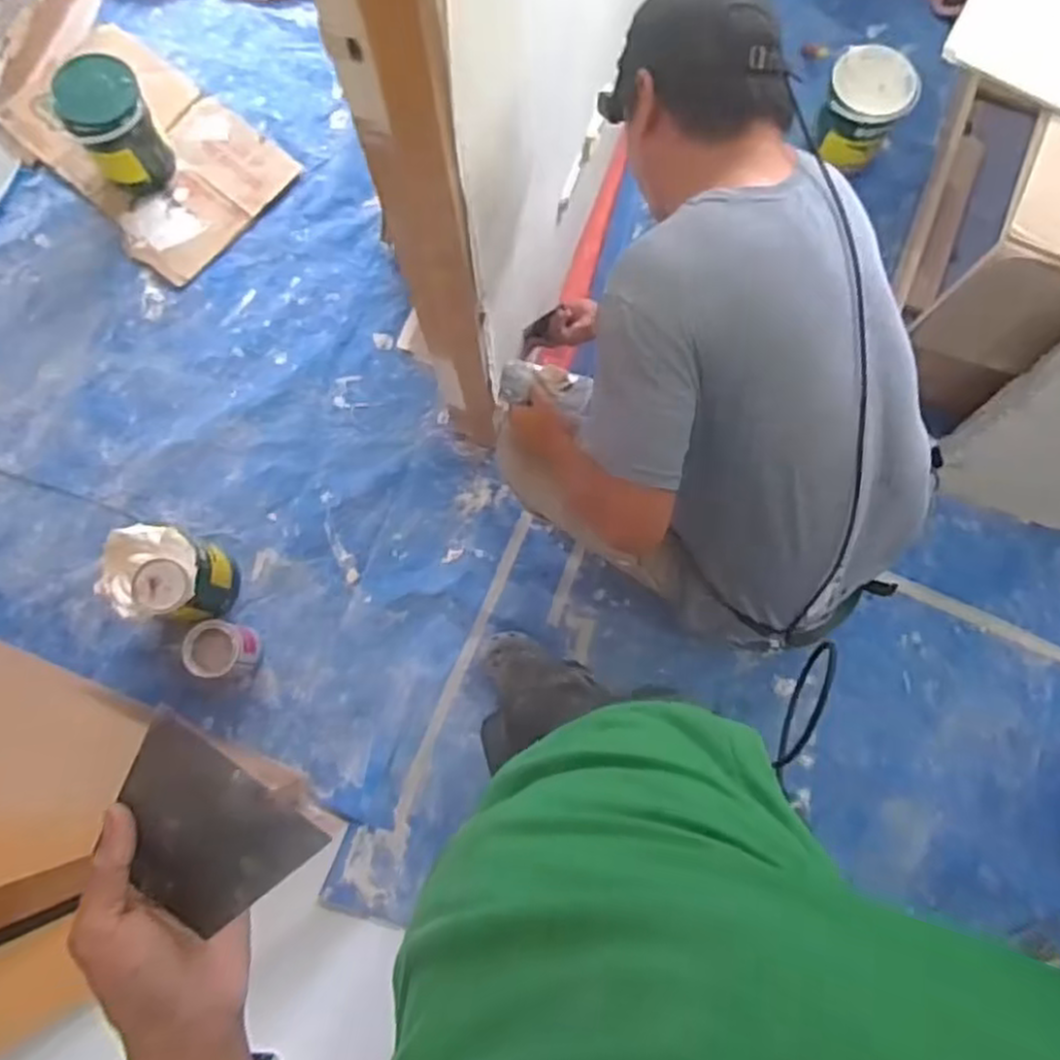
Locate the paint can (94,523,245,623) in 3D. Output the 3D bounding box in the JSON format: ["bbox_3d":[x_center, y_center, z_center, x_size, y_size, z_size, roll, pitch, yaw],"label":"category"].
[{"bbox_3d":[-0.701,0.095,1.472,0.187,0.247,0.173,8,78,2],"label":"paint can"}]

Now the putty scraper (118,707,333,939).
[{"bbox_3d":[-0.173,0.159,0.396,0.104,0.012,0.087,40,100,0],"label":"putty scraper"}]

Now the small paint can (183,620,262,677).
[{"bbox_3d":[-0.611,0.237,1.491,0.122,0.136,0.111,0,77,1],"label":"small paint can"}]

